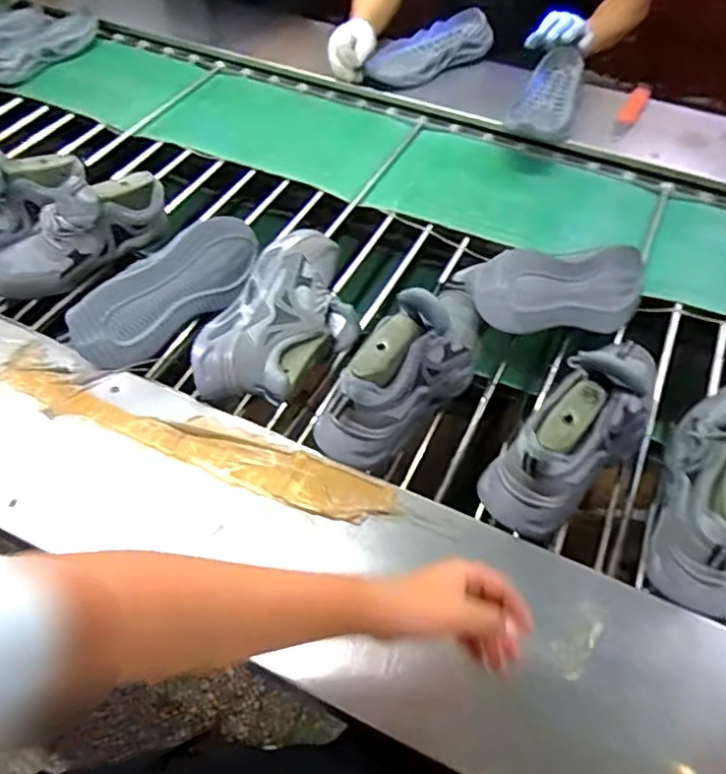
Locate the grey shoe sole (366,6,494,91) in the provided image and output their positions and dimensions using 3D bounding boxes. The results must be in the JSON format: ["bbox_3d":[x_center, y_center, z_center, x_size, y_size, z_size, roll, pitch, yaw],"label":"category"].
[{"bbox_3d":[0.144,-0.700,1.287,0.310,0.074,0.105,-32,60,-21],"label":"grey shoe sole"}]

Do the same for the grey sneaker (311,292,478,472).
[{"bbox_3d":[0.063,-0.035,0.768,0.096,0.133,0.294,32,60,22],"label":"grey sneaker"}]

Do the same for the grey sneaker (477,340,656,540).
[{"bbox_3d":[0.266,0.038,0.710,0.281,0.138,0.087,-37,61,-24],"label":"grey sneaker"}]

